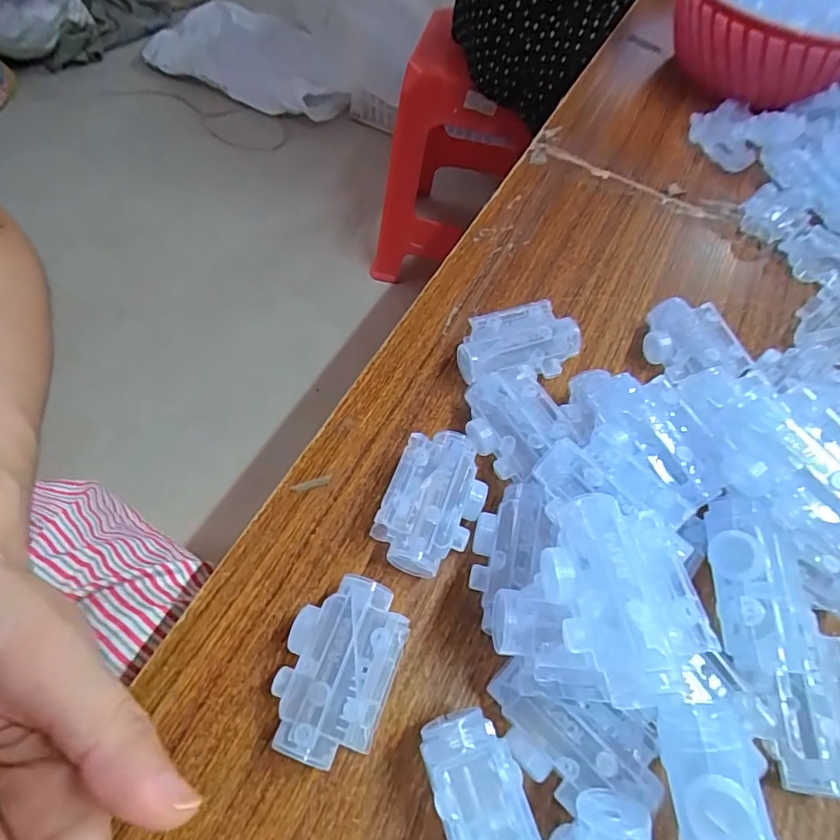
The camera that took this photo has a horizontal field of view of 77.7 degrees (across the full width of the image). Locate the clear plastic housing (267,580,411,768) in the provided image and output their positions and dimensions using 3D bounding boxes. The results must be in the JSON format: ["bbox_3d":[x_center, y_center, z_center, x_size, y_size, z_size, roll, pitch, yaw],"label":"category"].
[{"bbox_3d":[-0.034,0.103,0.219,0.045,0.029,0.068,19,60,6],"label":"clear plastic housing"}]

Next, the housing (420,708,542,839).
[{"bbox_3d":[0.023,0.147,0.192,0.030,0.041,0.070,-16,62,-13],"label":"housing"}]

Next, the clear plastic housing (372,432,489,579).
[{"bbox_3d":[0.007,0.041,0.257,0.043,0.029,0.068,22,60,8],"label":"clear plastic housing"}]

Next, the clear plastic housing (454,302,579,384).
[{"bbox_3d":[0.057,-0.041,0.306,0.069,0.029,0.039,-10,61,-10],"label":"clear plastic housing"}]

